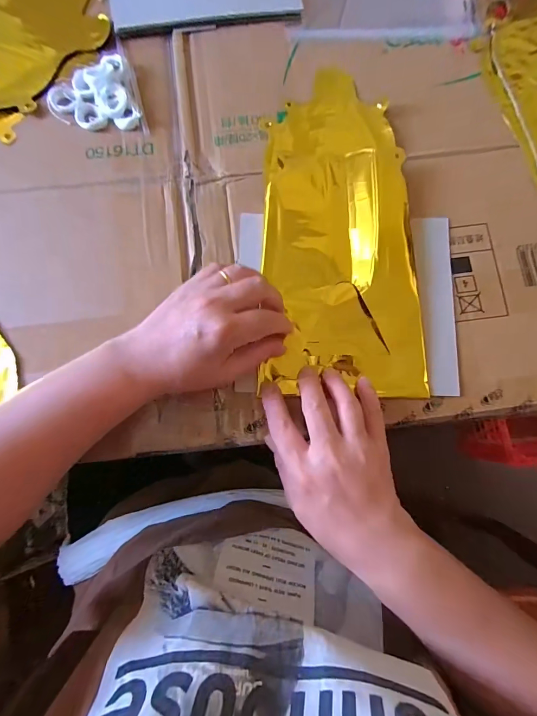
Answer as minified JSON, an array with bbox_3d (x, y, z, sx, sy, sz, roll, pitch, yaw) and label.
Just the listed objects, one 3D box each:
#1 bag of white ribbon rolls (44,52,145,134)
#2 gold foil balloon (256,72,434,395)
[{"bbox_3d":[-0.172,-0.253,0.346,0.079,0.016,0.078,-20,79,-5],"label":"bag of white ribbon rolls"},{"bbox_3d":[0.060,-0.122,0.324,0.133,0.023,0.309,-4,82,-2],"label":"gold foil balloon"}]

